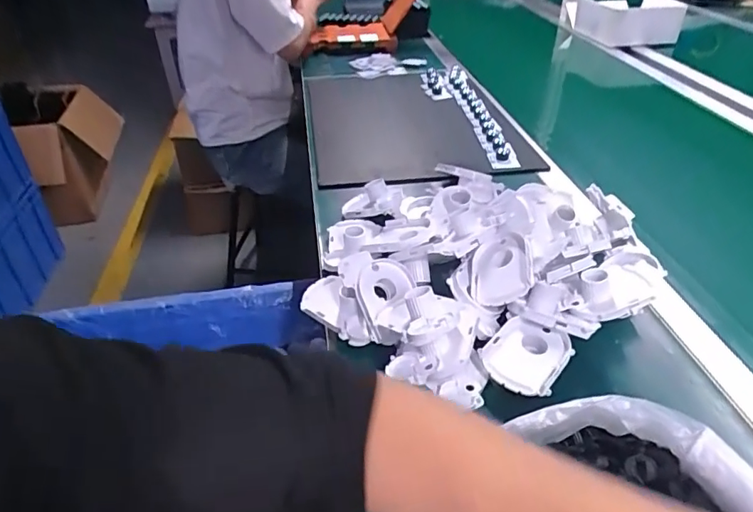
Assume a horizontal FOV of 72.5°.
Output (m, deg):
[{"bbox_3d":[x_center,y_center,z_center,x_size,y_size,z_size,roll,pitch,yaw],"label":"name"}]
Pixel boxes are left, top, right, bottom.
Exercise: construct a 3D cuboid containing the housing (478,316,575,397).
[{"bbox_3d":[0.137,0.091,0.472,0.067,0.019,0.077,25,44,30],"label":"housing"}]

